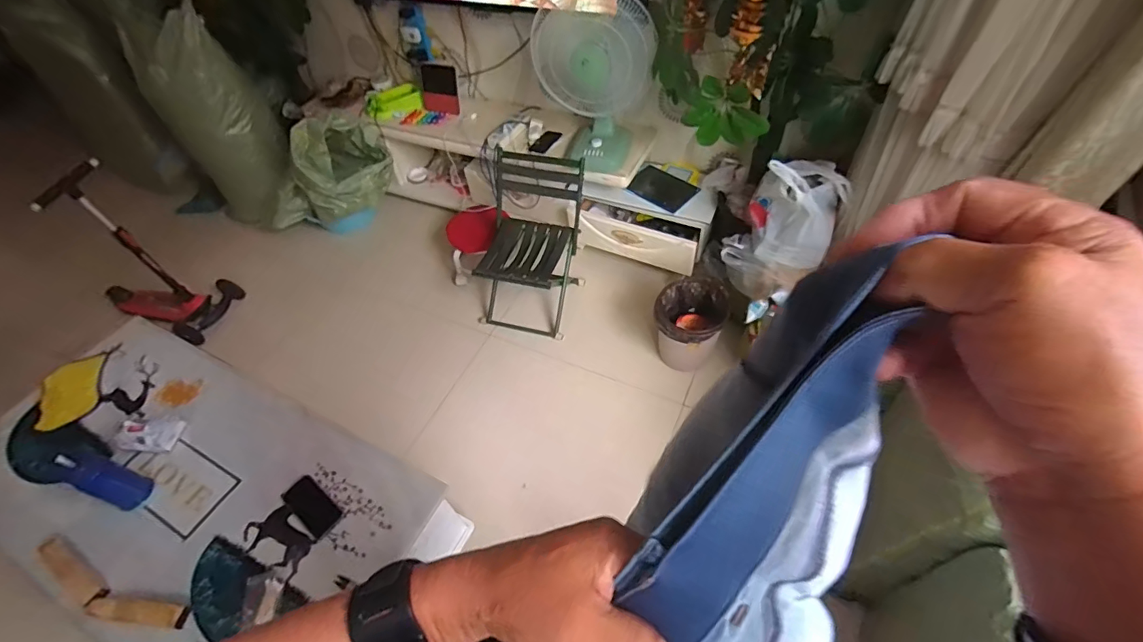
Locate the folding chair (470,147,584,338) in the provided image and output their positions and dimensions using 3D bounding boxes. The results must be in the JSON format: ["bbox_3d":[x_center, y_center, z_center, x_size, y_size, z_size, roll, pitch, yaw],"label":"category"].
[{"bbox_3d":[-0.148,-0.319,1.922,0.372,0.490,0.553,5,52,8],"label":"folding chair"}]

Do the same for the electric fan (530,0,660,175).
[{"bbox_3d":[0.086,-0.877,1.756,0.414,0.530,0.369,2,51,7],"label":"electric fan"}]

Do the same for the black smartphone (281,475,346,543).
[{"bbox_3d":[-0.627,0.447,1.164,0.169,0.010,0.082,32,60,26],"label":"black smartphone"}]

